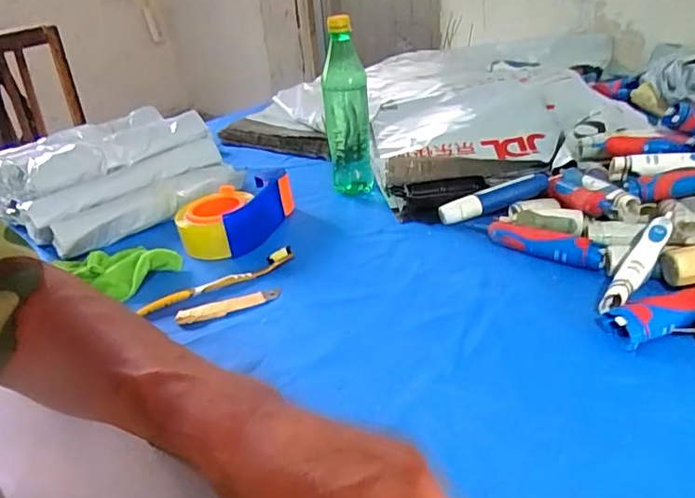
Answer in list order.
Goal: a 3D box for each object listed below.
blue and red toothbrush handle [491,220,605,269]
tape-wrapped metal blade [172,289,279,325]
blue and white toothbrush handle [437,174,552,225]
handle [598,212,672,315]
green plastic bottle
[{"bbox_3d":[0.217,-0.006,0.579,0.128,0.031,0.033,20,38,36],"label":"blue and red toothbrush handle"},{"bbox_3d":[-0.126,0.059,0.554,0.110,0.005,0.022,-13,31,-13],"label":"tape-wrapped metal blade"},{"bbox_3d":[0.187,-0.063,0.658,0.142,0.026,0.031,-19,30,0],"label":"blue and white toothbrush handle"},{"bbox_3d":[0.279,0.010,0.494,0.024,0.034,0.128,24,60,40],"label":"handle"},{"bbox_3d":[-0.001,-0.201,0.740,0.064,0.231,0.056,-5,30,0],"label":"green plastic bottle"}]

